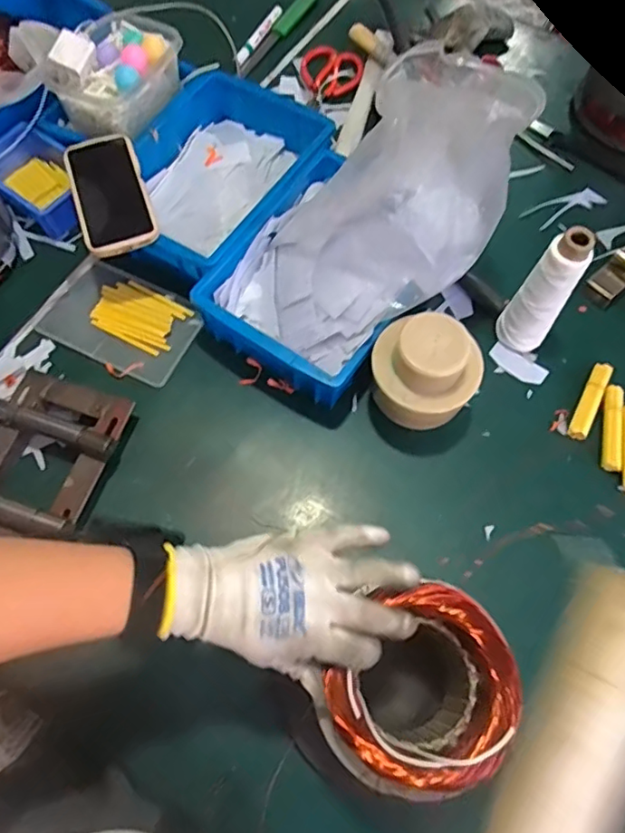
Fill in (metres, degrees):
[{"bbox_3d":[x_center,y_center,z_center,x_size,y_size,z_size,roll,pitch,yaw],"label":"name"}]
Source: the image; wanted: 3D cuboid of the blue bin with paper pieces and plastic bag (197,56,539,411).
[{"bbox_3d":[0.036,-0.184,0.605,0.238,0.256,0.265,33,71,13],"label":"blue bin with paper pieces and plastic bag"}]

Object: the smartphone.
[{"bbox_3d":[-0.237,-0.261,0.672,0.083,0.016,0.174,-18,68,-8],"label":"smartphone"}]

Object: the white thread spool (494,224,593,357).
[{"bbox_3d":[0.249,-0.130,0.629,0.053,0.167,0.049,0,67,0],"label":"white thread spool"}]

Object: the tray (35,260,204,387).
[{"bbox_3d":[-0.231,-0.116,0.706,0.177,0.014,0.117,25,69,10],"label":"tray"}]

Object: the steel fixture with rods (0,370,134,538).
[{"bbox_3d":[-0.291,0.045,0.617,0.139,0.048,0.183,18,68,7],"label":"steel fixture with rods"}]

